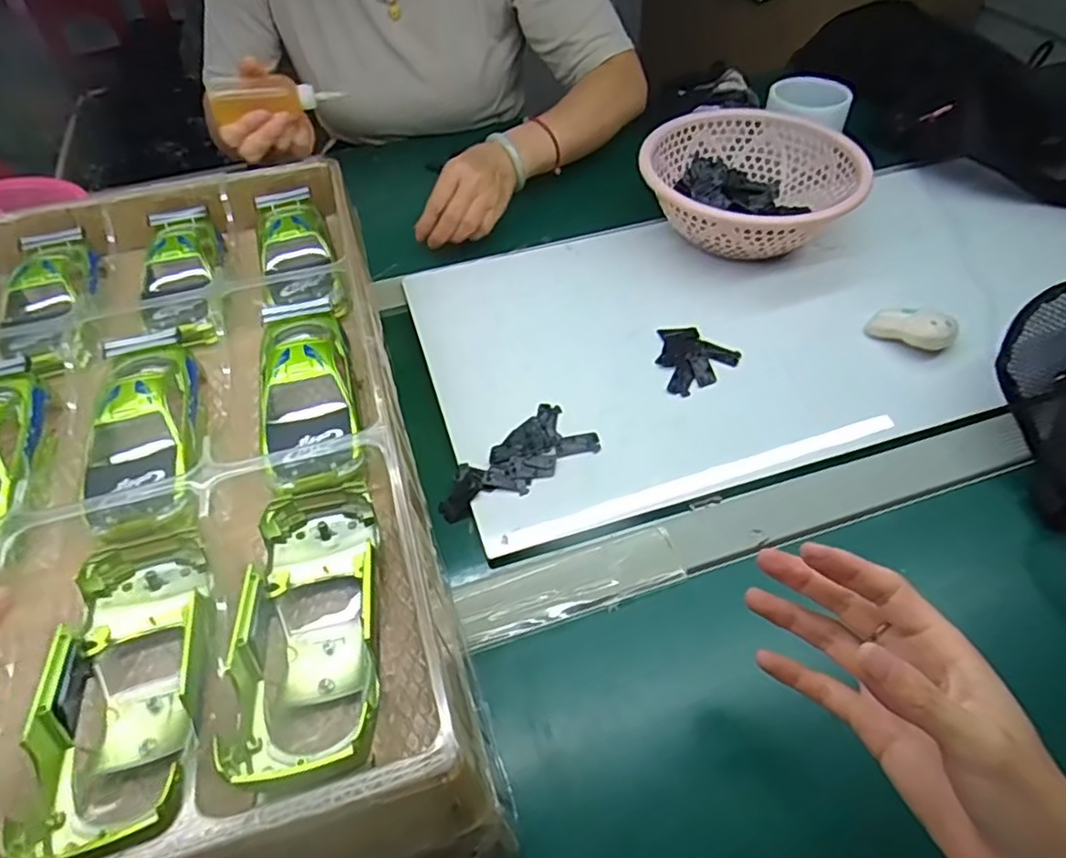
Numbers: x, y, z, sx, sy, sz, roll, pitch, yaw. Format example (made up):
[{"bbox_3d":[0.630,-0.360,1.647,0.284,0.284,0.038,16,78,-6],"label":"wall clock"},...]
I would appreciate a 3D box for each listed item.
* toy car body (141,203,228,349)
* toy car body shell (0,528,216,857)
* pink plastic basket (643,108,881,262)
[{"bbox_3d":[-0.240,-0.110,0.447,0.049,0.026,0.144,-15,50,-11],"label":"toy car body"},{"bbox_3d":[-0.153,0.097,0.257,0.066,0.039,0.138,-14,49,-10],"label":"toy car body shell"},{"bbox_3d":[0.209,-0.227,0.642,0.194,0.082,0.183,0,49,0],"label":"pink plastic basket"}]

